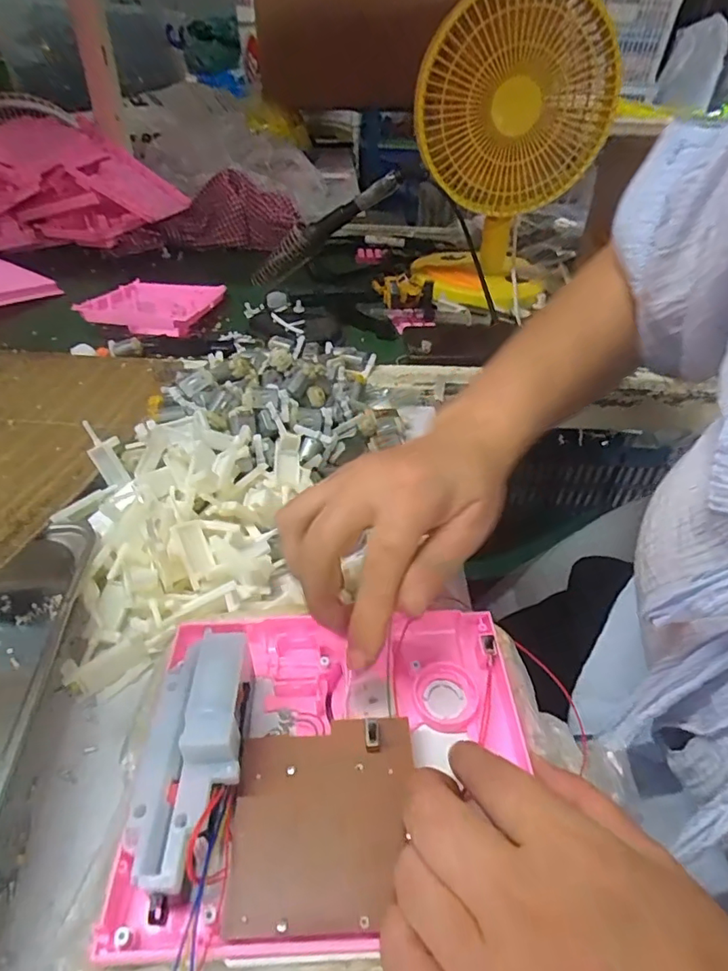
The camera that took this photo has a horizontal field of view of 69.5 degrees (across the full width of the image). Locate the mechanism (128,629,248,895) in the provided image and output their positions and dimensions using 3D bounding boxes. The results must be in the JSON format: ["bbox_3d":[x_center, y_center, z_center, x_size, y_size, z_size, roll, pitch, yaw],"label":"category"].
[{"bbox_3d":[-0.070,0.107,0.214,0.040,0.037,0.094,1,41,-4],"label":"mechanism"}]

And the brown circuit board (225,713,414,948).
[{"bbox_3d":[-0.015,0.131,0.208,0.070,0.005,0.073,1,41,-4],"label":"brown circuit board"}]

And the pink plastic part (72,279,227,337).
[{"bbox_3d":[-0.252,-0.229,0.639,0.130,0.028,0.160,3,41,-2],"label":"pink plastic part"}]

